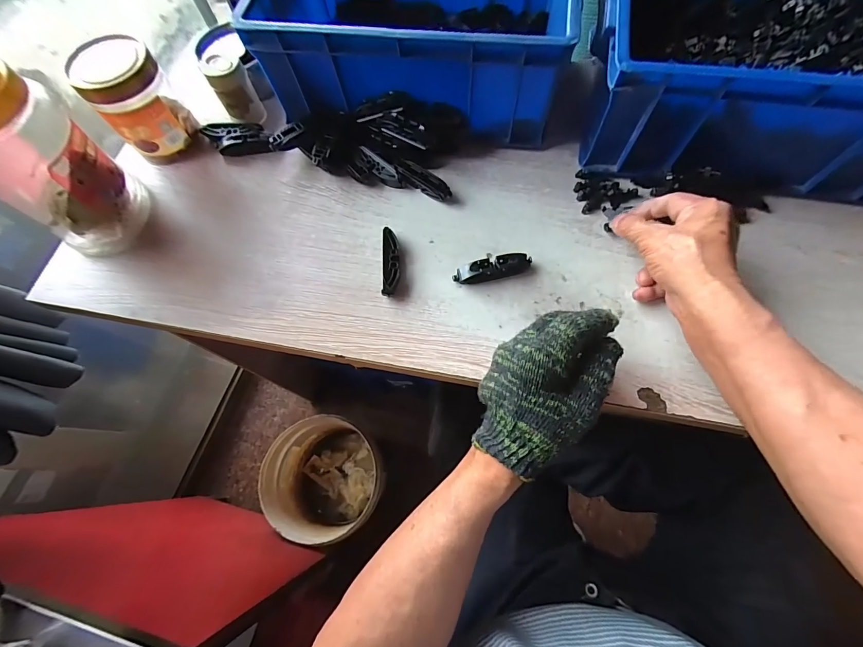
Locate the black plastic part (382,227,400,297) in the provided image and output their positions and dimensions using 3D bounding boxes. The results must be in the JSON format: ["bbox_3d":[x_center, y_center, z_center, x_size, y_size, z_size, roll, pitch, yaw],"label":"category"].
[{"bbox_3d":[-0.043,-0.067,0.397,0.017,0.019,0.077,-1,69,2],"label":"black plastic part"}]

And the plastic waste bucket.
[{"bbox_3d":[-0.246,0.382,0.903,0.246,0.257,0.250,-1,69,2],"label":"plastic waste bucket"}]

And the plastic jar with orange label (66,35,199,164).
[{"bbox_3d":[-0.339,-0.256,0.435,0.083,0.100,0.081,-1,69,2],"label":"plastic jar with orange label"}]

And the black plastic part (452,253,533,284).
[{"bbox_3d":[0.064,-0.059,0.391,0.080,0.015,0.025,-10,69,-2],"label":"black plastic part"}]

